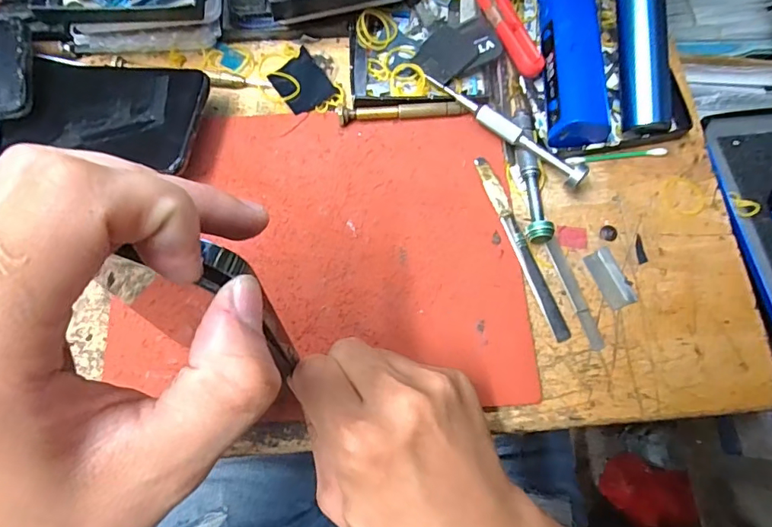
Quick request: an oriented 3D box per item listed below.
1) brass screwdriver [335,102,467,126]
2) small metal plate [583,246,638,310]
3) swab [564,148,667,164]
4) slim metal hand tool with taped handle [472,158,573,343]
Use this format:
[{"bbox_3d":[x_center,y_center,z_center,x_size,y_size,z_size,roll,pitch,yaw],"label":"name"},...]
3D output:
[{"bbox_3d":[0.012,-0.103,0.332,0.088,0.010,0.009,-4,73,-3],"label":"brass screwdriver"},{"bbox_3d":[0.144,0.009,0.308,0.019,0.004,0.038,-23,75,-8],"label":"small metal plate"},{"bbox_3d":[0.158,-0.074,0.332,0.069,0.006,0.005,-4,73,-3],"label":"swab"},{"bbox_3d":[0.087,-0.011,0.310,0.012,0.011,0.125,-21,74,-8],"label":"slim metal hand tool with taped handle"}]

